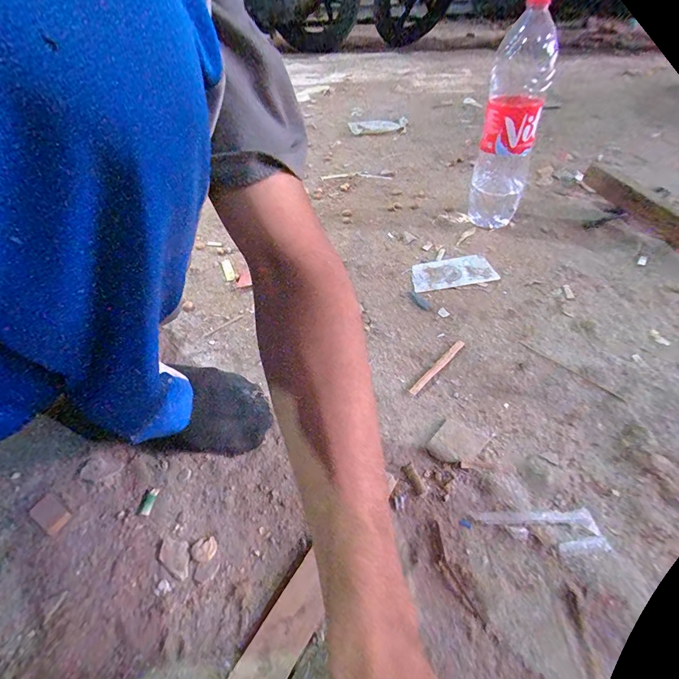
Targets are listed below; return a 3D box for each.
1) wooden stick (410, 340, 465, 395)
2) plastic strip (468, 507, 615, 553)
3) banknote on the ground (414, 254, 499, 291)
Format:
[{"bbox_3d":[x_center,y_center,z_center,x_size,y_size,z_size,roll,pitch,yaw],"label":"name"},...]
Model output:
[{"bbox_3d":[0.128,0.033,0.474,0.011,0.007,0.117,32,55,29],"label":"wooden stick"},{"bbox_3d":[0.185,0.176,0.341,0.113,0.004,0.038,-3,46,0],"label":"plastic strip"},{"bbox_3d":[0.184,-0.111,0.610,0.134,0.007,0.071,-9,46,-6],"label":"banknote on the ground"}]

